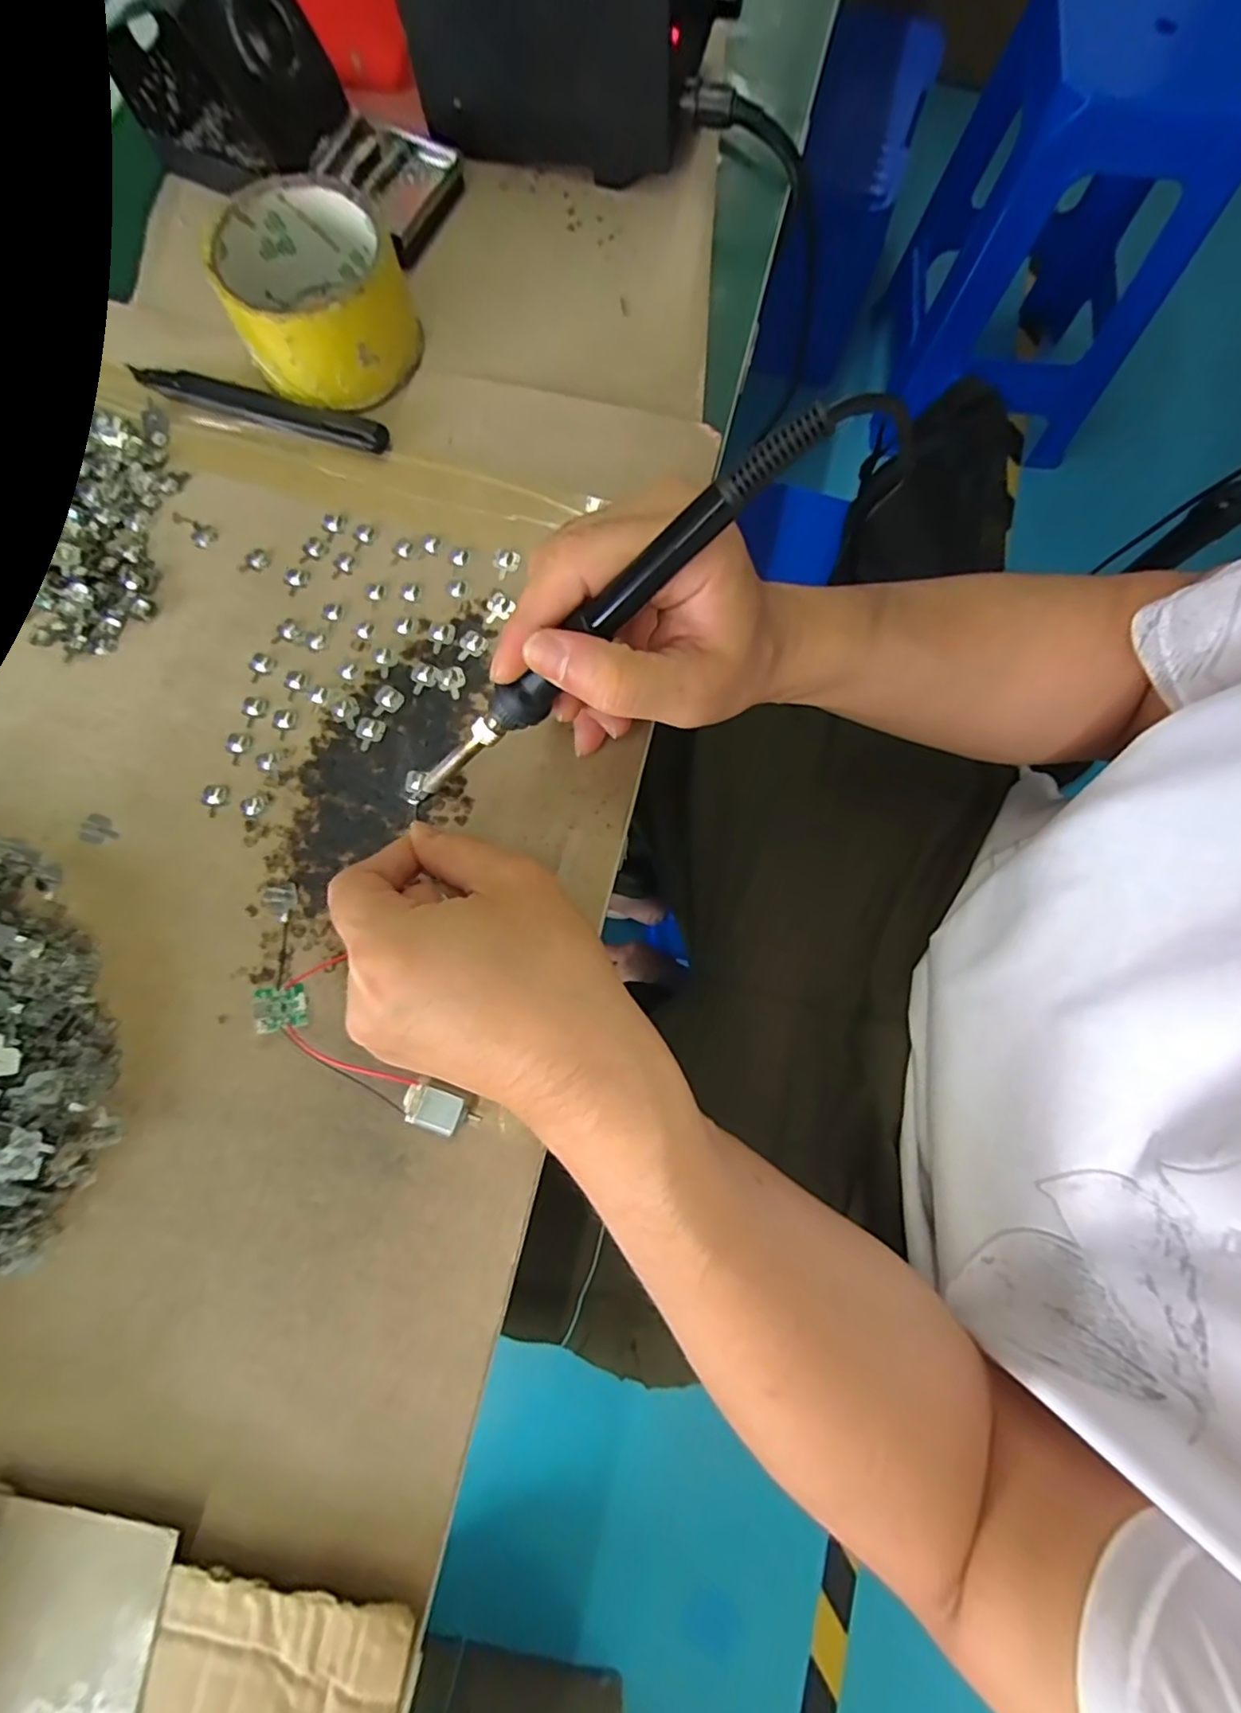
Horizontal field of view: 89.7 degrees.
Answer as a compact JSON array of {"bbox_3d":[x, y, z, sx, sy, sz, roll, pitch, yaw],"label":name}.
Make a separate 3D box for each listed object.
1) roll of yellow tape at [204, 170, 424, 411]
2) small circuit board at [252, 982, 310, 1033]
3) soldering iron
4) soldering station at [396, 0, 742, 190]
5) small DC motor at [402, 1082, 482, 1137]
[{"bbox_3d":[-0.147,-0.275,0.307,0.082,0.047,0.083,0,79,0],"label":"roll of yellow tape"},{"bbox_3d":[-0.140,0.062,0.257,0.019,0.006,0.018,-1,69,-41],"label":"small circuit board"},{"bbox_3d":[-0.005,-0.074,0.220,0.212,0.019,0.024,-34,78,30],"label":"soldering iron"},{"bbox_3d":[-0.021,-0.446,0.325,0.156,0.087,0.112,13,79,2],"label":"soldering station"},{"bbox_3d":[-0.072,0.103,0.253,0.030,0.015,0.015,24,80,4],"label":"small DC motor"}]

